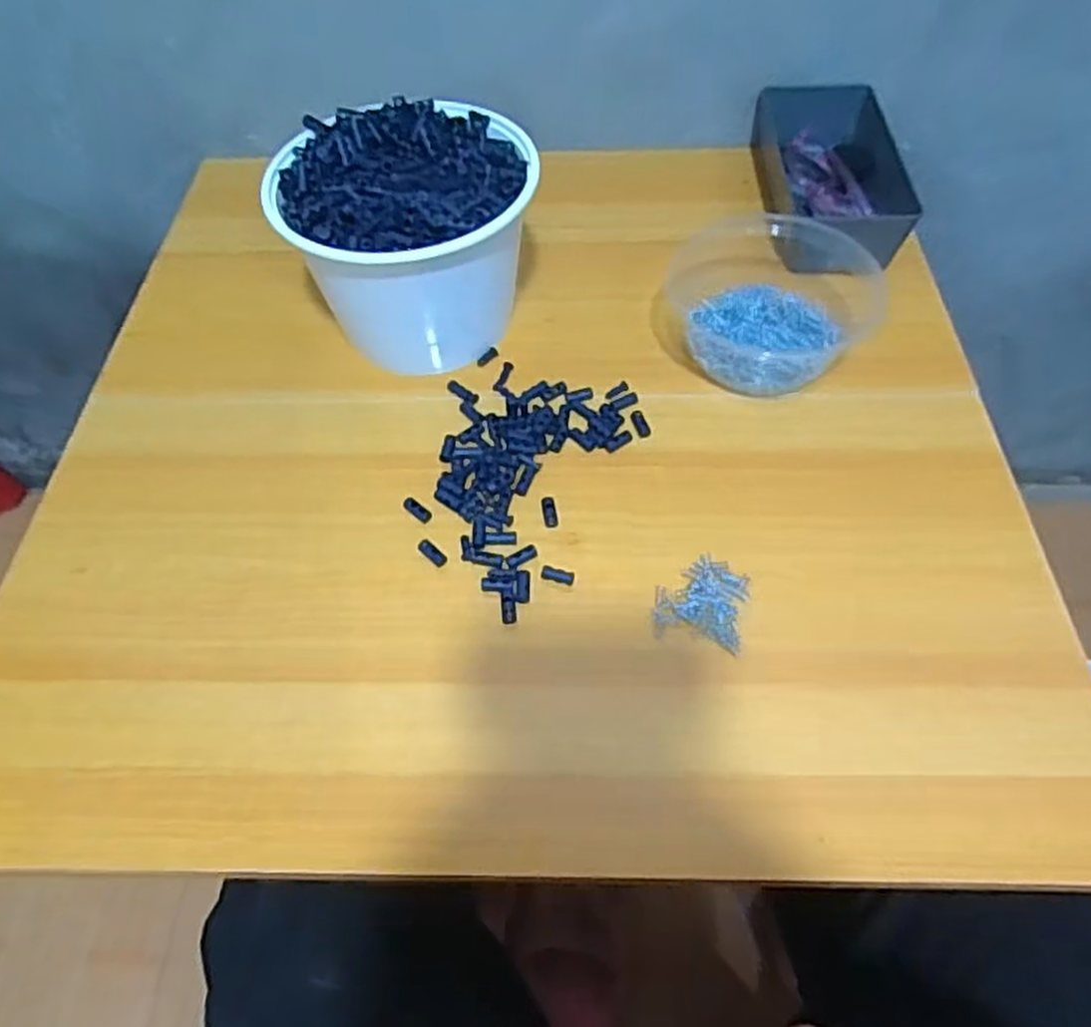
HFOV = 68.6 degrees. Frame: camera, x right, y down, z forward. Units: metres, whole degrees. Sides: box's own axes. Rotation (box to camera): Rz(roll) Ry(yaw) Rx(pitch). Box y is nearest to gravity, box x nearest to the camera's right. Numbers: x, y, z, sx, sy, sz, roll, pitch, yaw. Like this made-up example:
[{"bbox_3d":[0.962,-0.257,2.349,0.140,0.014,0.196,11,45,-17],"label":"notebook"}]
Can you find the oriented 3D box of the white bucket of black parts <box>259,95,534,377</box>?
[{"bbox_3d":[-0.086,-0.176,0.533,0.154,0.120,0.140,-1,56,1],"label":"white bucket of black parts"}]

